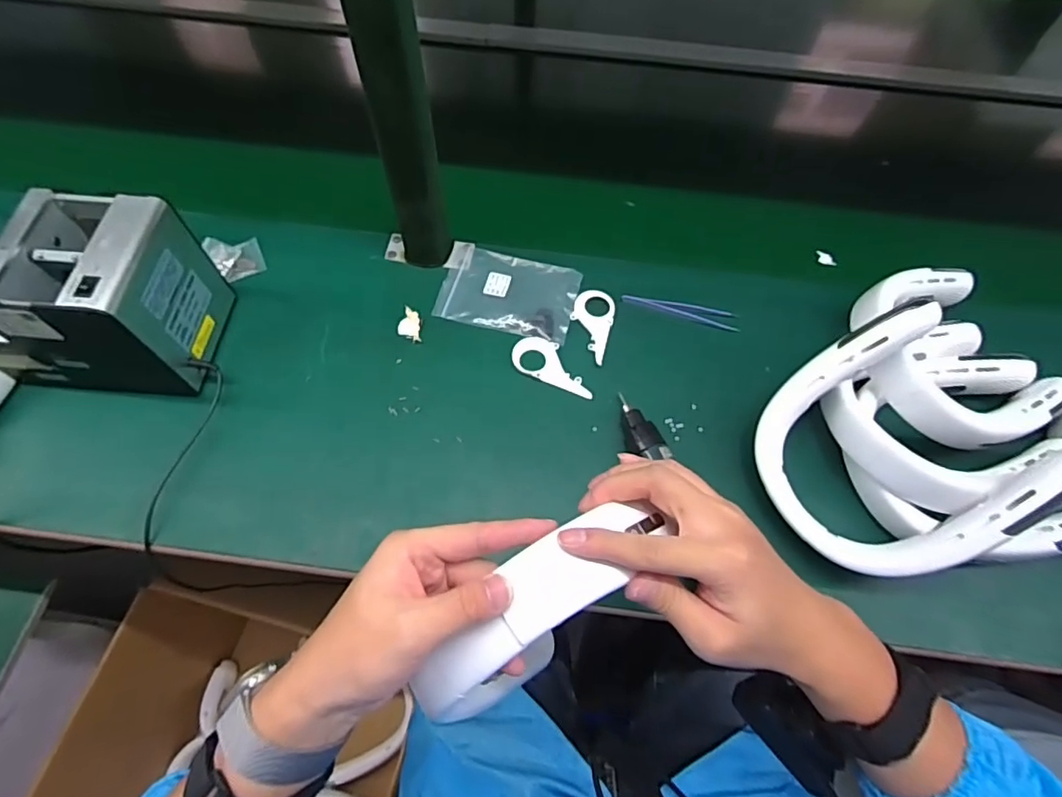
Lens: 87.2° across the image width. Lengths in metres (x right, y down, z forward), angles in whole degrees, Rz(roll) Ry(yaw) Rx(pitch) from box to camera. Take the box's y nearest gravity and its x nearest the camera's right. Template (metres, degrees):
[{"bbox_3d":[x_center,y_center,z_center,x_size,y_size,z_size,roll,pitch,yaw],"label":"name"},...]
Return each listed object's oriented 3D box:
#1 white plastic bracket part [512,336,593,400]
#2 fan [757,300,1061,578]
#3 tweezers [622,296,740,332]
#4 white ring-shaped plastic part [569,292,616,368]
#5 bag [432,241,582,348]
[{"bbox_3d":[0.026,-0.036,0.587,0.093,0.004,0.050,22,65,9],"label":"white plastic bracket part"},{"bbox_3d":[0.304,0.044,0.473,0.199,0.037,0.194,-42,66,24],"label":"fan"},{"bbox_3d":[0.167,-0.100,0.618,0.127,0.010,0.022,13,64,5],"label":"tweezers"},{"bbox_3d":[0.066,-0.081,0.609,0.046,0.004,0.089,15,64,6],"label":"white ring-shaped plastic part"},{"bbox_3d":[-0.024,-0.120,0.630,0.149,0.009,0.102,14,64,5],"label":"bag"}]

